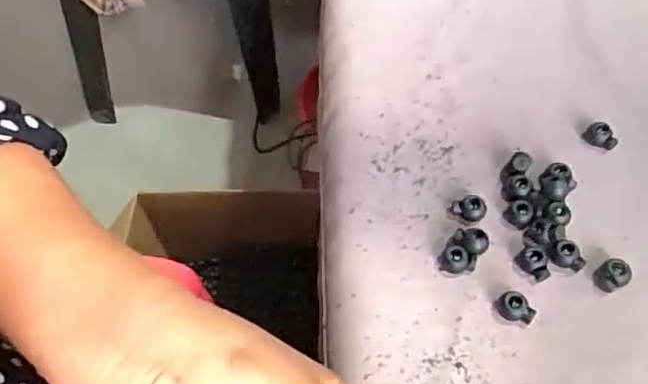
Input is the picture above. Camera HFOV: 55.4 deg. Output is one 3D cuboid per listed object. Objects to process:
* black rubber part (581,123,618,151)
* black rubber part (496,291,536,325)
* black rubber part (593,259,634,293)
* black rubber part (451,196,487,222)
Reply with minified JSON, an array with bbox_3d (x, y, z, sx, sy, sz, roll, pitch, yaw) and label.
[{"bbox_3d":[0.178,-0.035,0.399,0.021,0.016,0.012,28,56,23],"label":"black rubber part"},{"bbox_3d":[0.102,0.063,0.330,0.020,0.014,0.012,28,56,23],"label":"black rubber part"},{"bbox_3d":[0.157,0.048,0.340,0.018,0.017,0.016,-37,58,-26],"label":"black rubber part"},{"bbox_3d":[0.086,0.011,0.367,0.019,0.014,0.012,16,52,15],"label":"black rubber part"}]

